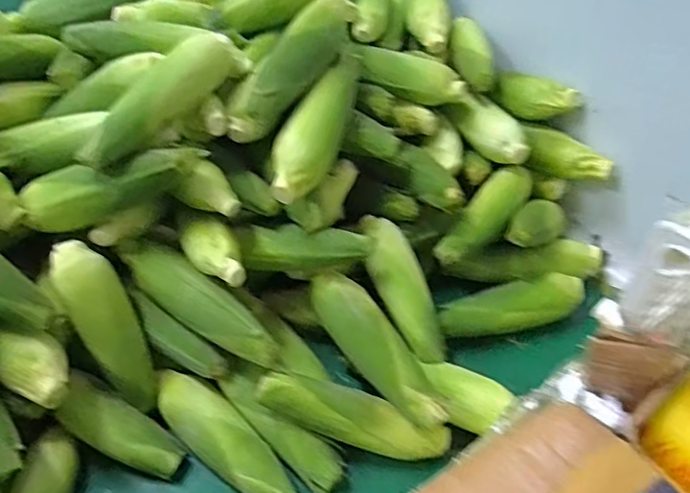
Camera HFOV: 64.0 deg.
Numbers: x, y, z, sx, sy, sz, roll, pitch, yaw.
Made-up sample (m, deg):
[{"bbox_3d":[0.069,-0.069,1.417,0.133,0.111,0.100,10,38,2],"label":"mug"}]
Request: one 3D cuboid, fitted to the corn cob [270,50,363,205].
[{"bbox_3d":[-0.028,-0.157,0.683,0.060,0.059,0.245,15,61,17],"label":"corn cob"}]

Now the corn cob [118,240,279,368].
[{"bbox_3d":[-0.179,0.061,0.652,0.234,0.055,0.059,29,53,28],"label":"corn cob"}]

